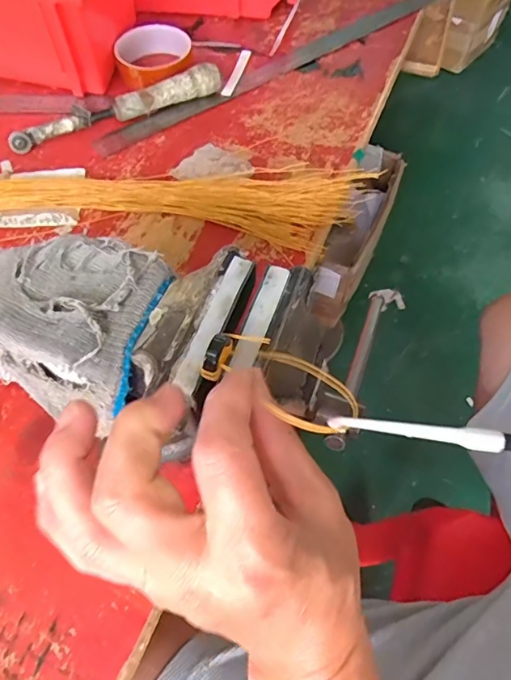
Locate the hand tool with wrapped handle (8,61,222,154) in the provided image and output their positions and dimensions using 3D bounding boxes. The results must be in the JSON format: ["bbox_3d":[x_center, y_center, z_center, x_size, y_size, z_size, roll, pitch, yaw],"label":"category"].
[{"bbox_3d":[-0.144,-0.246,0.499,0.222,0.036,0.032,-23,63,-12],"label":"hand tool with wrapped handle"}]

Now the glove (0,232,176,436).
[{"bbox_3d":[-0.118,-0.025,0.288,0.135,0.051,0.104,22,63,12],"label":"glove"}]

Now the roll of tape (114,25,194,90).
[{"bbox_3d":[-0.113,-0.319,0.540,0.077,0.035,0.077,0,61,0],"label":"roll of tape"}]

